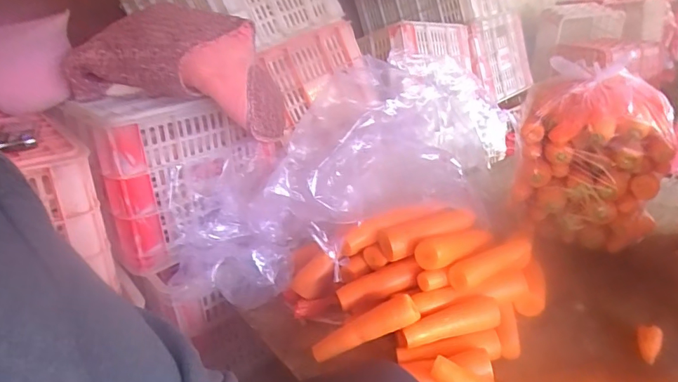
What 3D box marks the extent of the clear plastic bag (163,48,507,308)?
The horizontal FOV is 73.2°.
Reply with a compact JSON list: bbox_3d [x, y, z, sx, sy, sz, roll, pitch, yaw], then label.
[{"bbox_3d":[-0.023,-0.012,0.871,0.562,0.316,0.316,-16,27,-21],"label":"clear plastic bag"}]

